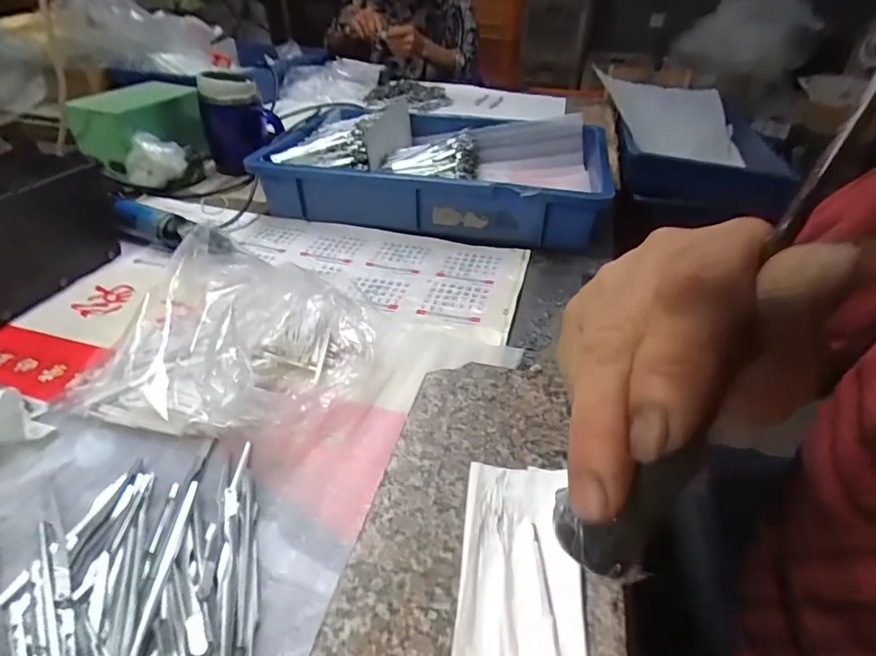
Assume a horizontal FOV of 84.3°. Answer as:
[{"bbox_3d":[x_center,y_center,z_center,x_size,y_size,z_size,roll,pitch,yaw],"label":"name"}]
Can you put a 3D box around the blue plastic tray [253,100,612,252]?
[{"bbox_3d":[0.002,-0.223,0.666,0.425,0.085,0.289,10,37,11],"label":"blue plastic tray"}]

